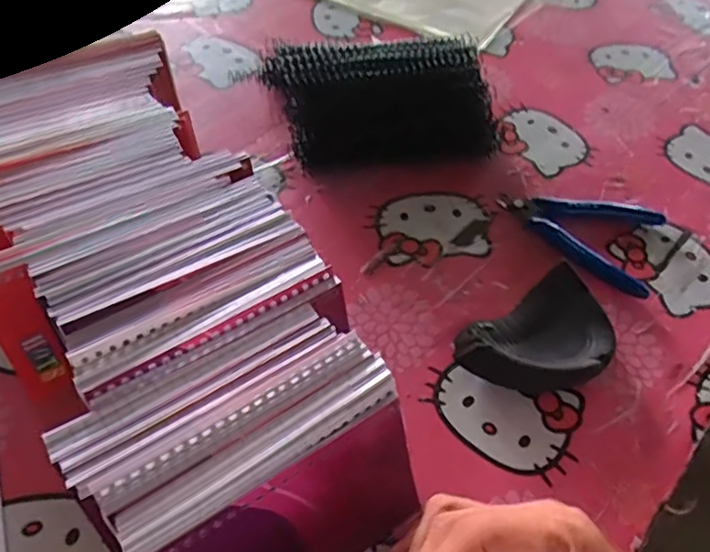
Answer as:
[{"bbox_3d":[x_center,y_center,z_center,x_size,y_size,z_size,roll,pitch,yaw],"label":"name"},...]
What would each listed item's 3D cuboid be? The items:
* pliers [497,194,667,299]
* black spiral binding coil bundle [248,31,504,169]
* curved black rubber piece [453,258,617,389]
[{"bbox_3d":[0.164,-0.035,0.446,0.114,0.010,0.083,20,53,11],"label":"pliers"},{"bbox_3d":[0.021,-0.138,0.477,0.176,0.071,0.075,-2,52,-6],"label":"black spiral binding coil bundle"},{"bbox_3d":[0.112,0.041,0.374,0.098,0.025,0.063,-23,57,-21],"label":"curved black rubber piece"}]

